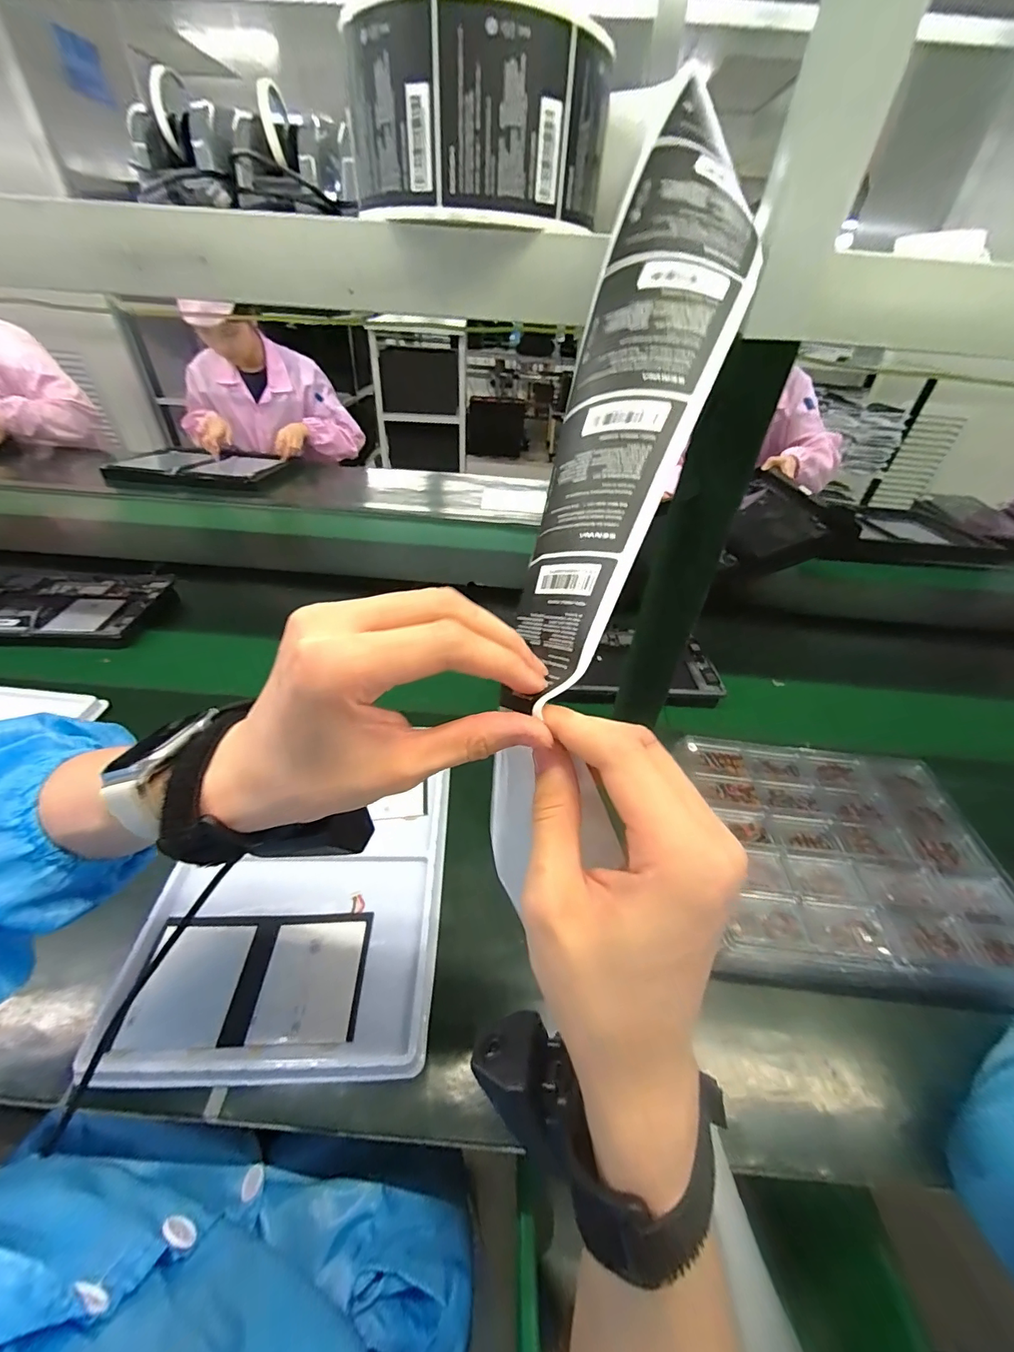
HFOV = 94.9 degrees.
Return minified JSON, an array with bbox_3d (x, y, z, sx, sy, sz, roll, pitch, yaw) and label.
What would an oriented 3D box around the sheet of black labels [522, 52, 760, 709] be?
[{"bbox_3d":[0.068,-0.150,0.231,0.074,0.035,0.330,15,80,13],"label":"sheet of black labels"}]

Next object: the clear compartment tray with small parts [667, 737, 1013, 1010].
[{"bbox_3d":[0.311,0.172,0.446,0.267,0.066,0.216,4,40,0],"label":"clear compartment tray with small parts"}]

